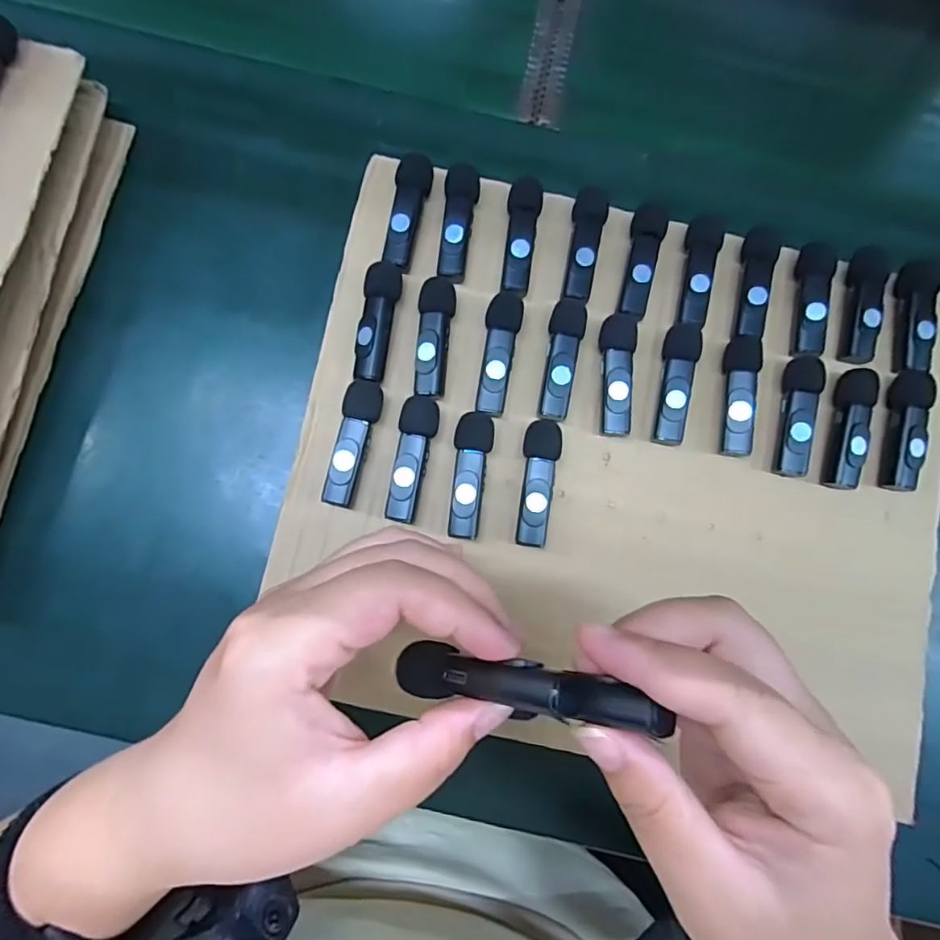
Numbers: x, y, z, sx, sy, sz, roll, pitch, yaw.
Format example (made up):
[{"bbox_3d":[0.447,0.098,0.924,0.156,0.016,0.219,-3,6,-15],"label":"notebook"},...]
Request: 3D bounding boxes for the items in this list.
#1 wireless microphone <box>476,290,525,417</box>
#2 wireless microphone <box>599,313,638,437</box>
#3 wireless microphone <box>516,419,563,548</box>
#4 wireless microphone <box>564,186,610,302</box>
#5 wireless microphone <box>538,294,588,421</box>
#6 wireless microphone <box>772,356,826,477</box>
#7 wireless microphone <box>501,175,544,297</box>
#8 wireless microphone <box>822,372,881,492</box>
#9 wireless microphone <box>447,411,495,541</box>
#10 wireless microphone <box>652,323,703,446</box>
[{"bbox_3d":[0.015,-0.062,0.291,0.018,0.013,0.066,10,79,-2],"label":"wireless microphone"},{"bbox_3d":[0.078,-0.051,0.292,0.018,0.015,0.065,6,79,-2],"label":"wireless microphone"},{"bbox_3d":[0.035,0.007,0.284,0.018,0.017,0.064,8,79,-2],"label":"wireless microphone"},{"bbox_3d":[0.062,-0.125,0.300,0.019,0.011,0.064,14,79,-1],"label":"wireless microphone"},{"bbox_3d":[0.049,-0.059,0.293,0.018,0.015,0.066,11,79,-2],"label":"wireless microphone"},{"bbox_3d":[0.176,-0.029,0.294,0.014,0.018,0.064,11,79,-1],"label":"wireless microphone"},{"bbox_3d":[0.027,-0.129,0.299,0.018,0.013,0.064,10,79,-2],"label":"wireless microphone"},{"bbox_3d":[0.204,-0.022,0.291,0.015,0.013,0.064,14,79,-1],"label":"wireless microphone"},{"bbox_3d":[-0.001,0.002,0.282,0.019,0.016,0.064,9,79,-2],"label":"wireless microphone"},{"bbox_3d":[0.110,-0.047,0.293,0.018,0.016,0.065,12,79,-1],"label":"wireless microphone"}]

